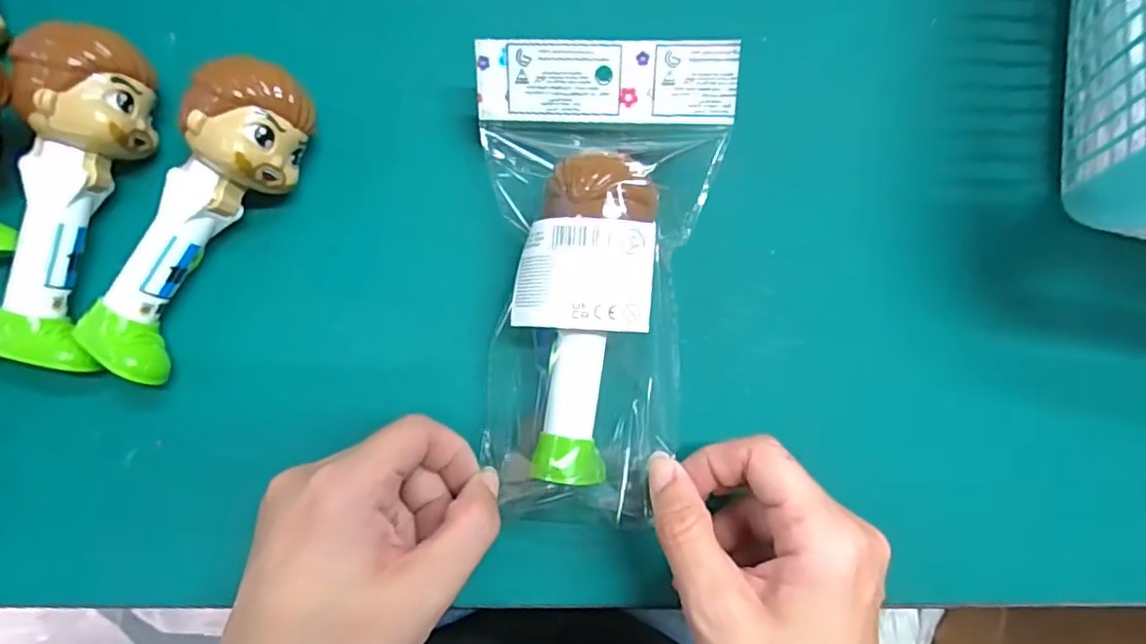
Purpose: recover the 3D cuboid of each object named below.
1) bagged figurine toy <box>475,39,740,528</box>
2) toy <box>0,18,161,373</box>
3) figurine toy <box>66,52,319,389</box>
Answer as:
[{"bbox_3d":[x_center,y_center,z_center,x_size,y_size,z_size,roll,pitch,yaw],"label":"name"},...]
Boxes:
[{"bbox_3d":[0.006,-0.015,0.235,0.091,0.035,0.181,5,92,-3],"label":"bagged figurine toy"},{"bbox_3d":[-0.186,-0.044,0.231,0.035,0.039,0.121,9,85,-3],"label":"toy"},{"bbox_3d":[-0.141,-0.038,0.233,0.037,0.039,0.122,29,85,-1],"label":"figurine toy"}]

